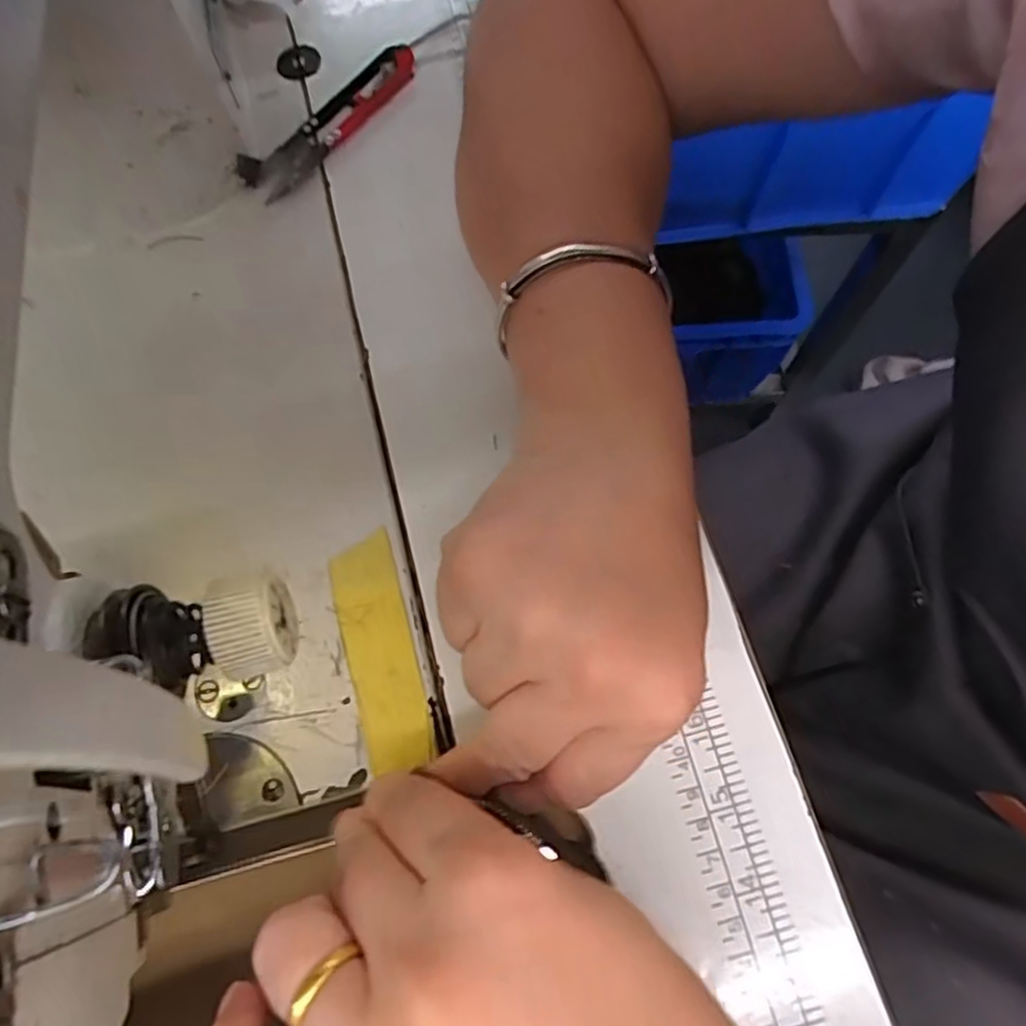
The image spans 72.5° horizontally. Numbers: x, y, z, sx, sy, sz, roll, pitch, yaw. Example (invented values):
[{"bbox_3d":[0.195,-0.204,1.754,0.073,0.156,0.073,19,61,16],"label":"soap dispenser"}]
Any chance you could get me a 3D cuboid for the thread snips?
[{"bbox_3d":[-0.083,-0.188,0.333,0.025,0.014,0.100,37,73,13],"label":"thread snips"}]

